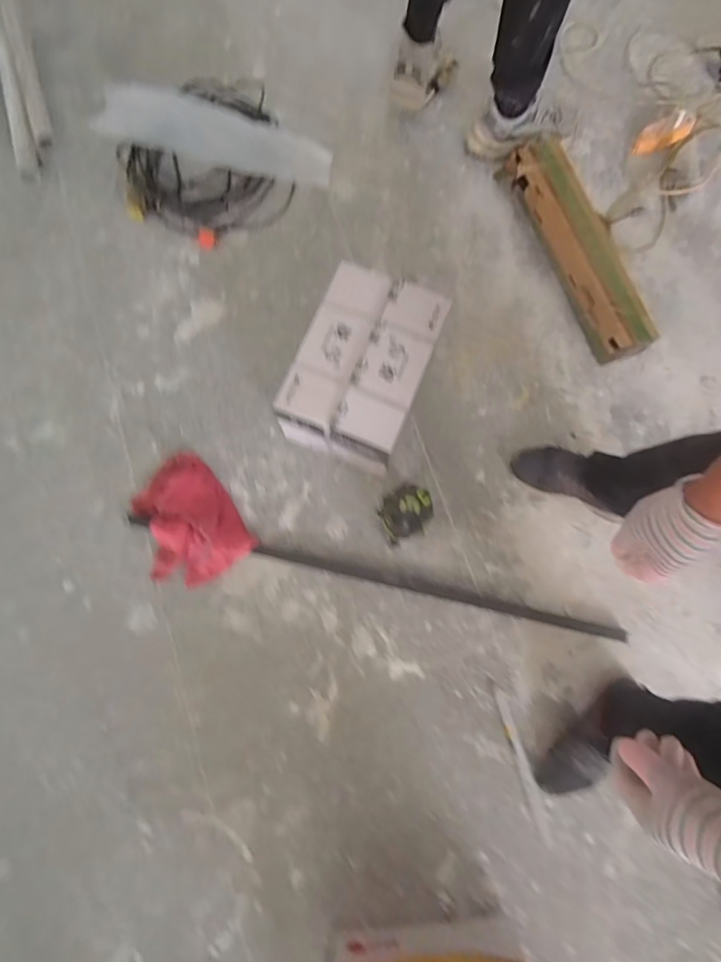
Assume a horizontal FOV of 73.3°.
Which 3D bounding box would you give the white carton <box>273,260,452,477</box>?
[{"bbox_3d":[0.004,-0.231,1.064,0.245,0.218,0.364,22,77,4],"label":"white carton"}]

